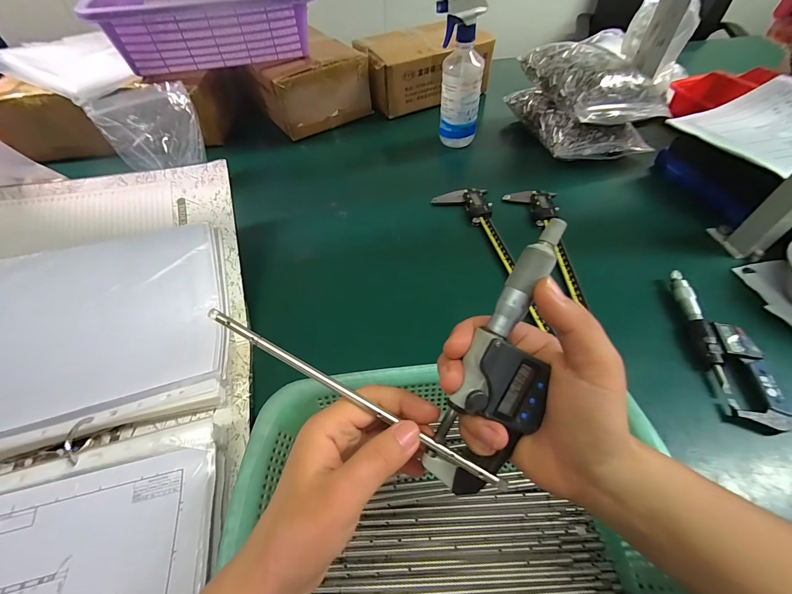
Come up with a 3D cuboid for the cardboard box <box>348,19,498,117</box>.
[{"bbox_3d":[0.052,-0.515,0.753,0.272,0.100,0.168,-22,54,-15],"label":"cardboard box"}]

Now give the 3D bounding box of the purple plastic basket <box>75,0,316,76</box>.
[{"bbox_3d":[-0.357,-0.551,0.663,0.364,0.101,0.307,-16,53,-10],"label":"purple plastic basket"}]

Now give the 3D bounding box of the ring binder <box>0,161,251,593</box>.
[{"bbox_3d":[-0.326,0.089,0.316,0.334,0.077,0.594,-14,52,-8],"label":"ring binder"}]

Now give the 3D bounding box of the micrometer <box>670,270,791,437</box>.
[{"bbox_3d":[0.341,0.048,0.352,0.047,0.022,0.178,1,52,3],"label":"micrometer"}]

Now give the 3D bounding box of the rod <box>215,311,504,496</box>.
[{"bbox_3d":[-0.027,0.056,0.191,0.194,0.004,0.007,29,57,7],"label":"rod"}]

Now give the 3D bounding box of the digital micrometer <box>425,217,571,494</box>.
[{"bbox_3d":[0.060,0.037,0.181,0.046,0.031,0.155,17,96,15],"label":"digital micrometer"}]

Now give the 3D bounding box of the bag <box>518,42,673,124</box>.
[{"bbox_3d":[0.343,-0.381,0.578,0.163,0.063,0.229,-6,52,-3],"label":"bag"}]

